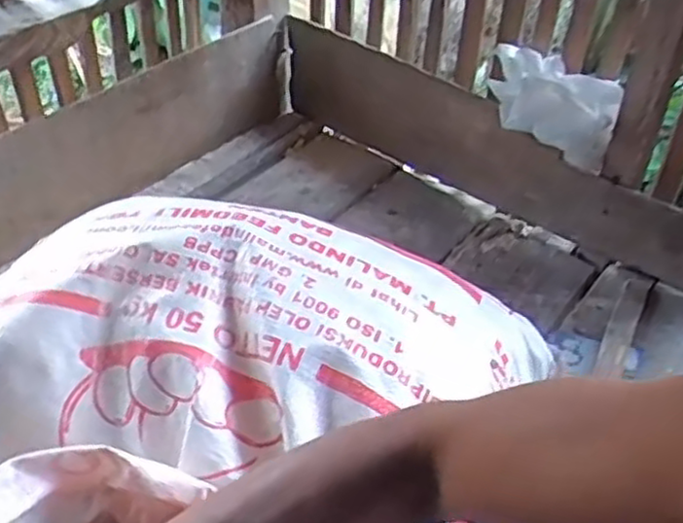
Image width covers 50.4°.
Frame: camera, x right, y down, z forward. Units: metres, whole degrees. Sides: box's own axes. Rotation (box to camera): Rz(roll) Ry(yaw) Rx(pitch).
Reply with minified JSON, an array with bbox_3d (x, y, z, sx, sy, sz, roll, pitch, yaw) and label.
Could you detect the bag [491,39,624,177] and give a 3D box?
[{"bbox_3d":[0.253,-0.201,0.926,0.082,0.116,0.187,-18,44,-23],"label":"bag"}]

